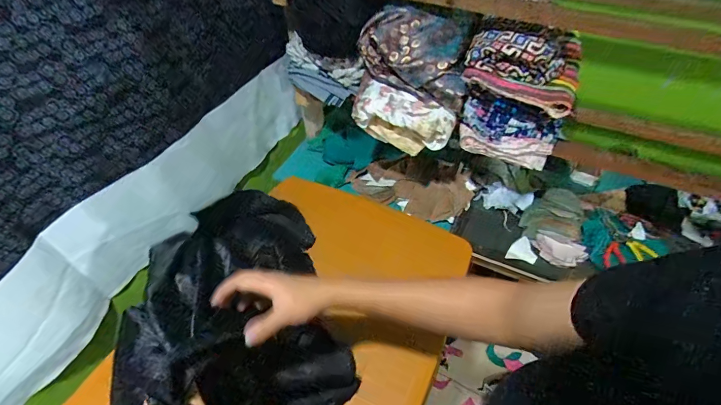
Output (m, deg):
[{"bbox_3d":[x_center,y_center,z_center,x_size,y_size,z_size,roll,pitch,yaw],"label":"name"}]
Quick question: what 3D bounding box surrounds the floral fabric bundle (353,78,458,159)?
[{"bbox_3d":[0.081,-0.166,0.772,0.217,0.122,0.079,23,52,20],"label":"floral fabric bundle"}]

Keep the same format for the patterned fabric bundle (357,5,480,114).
[{"bbox_3d":[0.113,-0.291,0.715,0.214,0.132,0.104,21,51,18],"label":"patterned fabric bundle"}]

